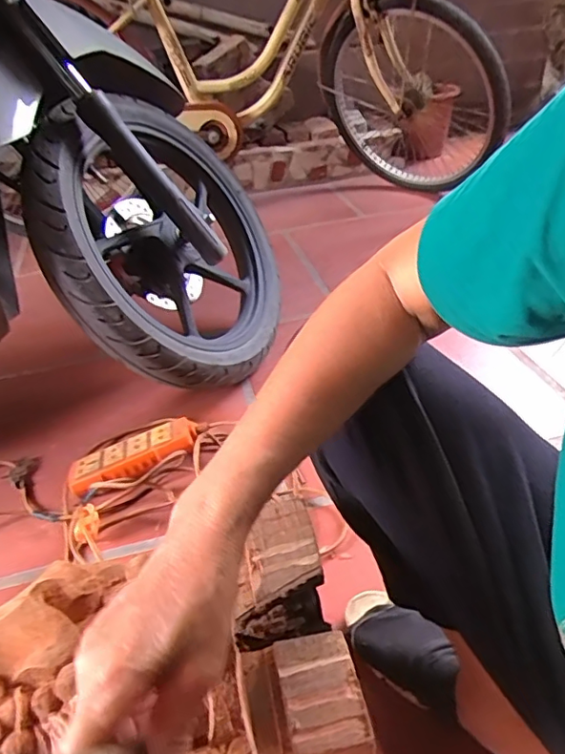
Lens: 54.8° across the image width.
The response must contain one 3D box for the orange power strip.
[{"bbox_3d":[-0.225,0.118,0.821,0.198,0.035,0.064,-23,38,0],"label":"orange power strip"}]

